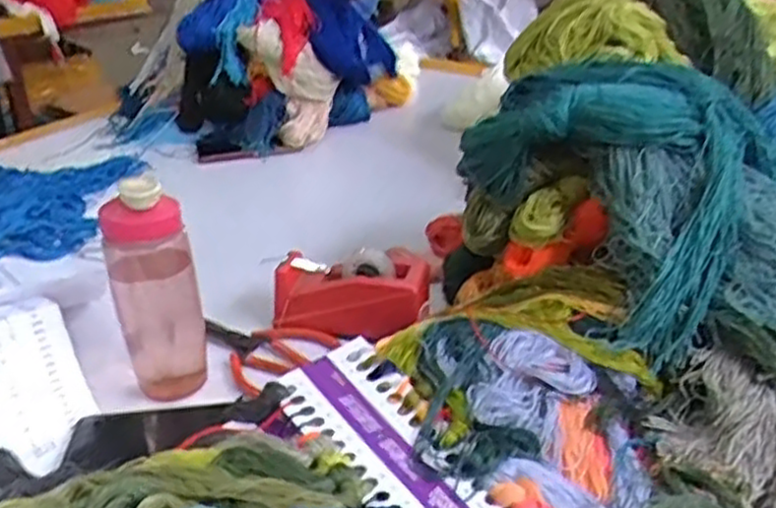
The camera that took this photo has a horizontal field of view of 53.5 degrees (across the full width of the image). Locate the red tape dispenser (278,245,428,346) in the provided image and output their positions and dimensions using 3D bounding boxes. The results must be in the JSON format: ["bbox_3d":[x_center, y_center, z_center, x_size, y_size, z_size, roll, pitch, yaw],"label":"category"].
[{"bbox_3d":[-0.036,0.040,0.757,0.154,0.064,0.062,4,28,10],"label":"red tape dispenser"}]

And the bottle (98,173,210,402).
[{"bbox_3d":[-0.196,0.027,0.653,0.068,0.193,0.056,-10,29,-15],"label":"bottle"}]

